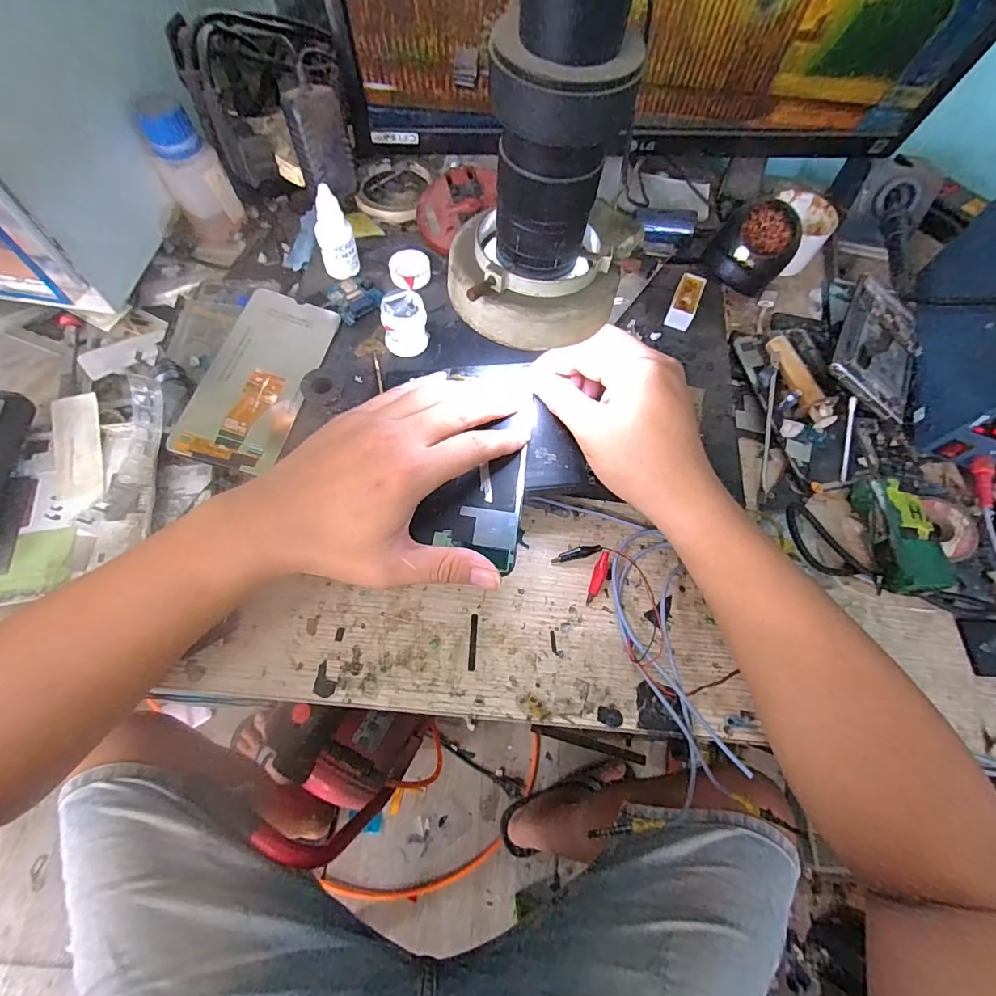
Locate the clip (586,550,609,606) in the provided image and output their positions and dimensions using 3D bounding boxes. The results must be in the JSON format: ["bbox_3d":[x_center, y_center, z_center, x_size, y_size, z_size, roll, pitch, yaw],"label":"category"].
[{"bbox_3d":[0.072,0.057,0.341,0.009,0.005,0.039,22,66,7],"label":"clip"}]

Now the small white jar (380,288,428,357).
[{"bbox_3d":[-0.073,-0.137,0.380,0.031,0.037,0.036,3,65,-2],"label":"small white jar"}]

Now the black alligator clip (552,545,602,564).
[{"bbox_3d":[0.057,0.040,0.348,0.037,0.004,0.008,-14,67,-10],"label":"black alligator clip"}]

